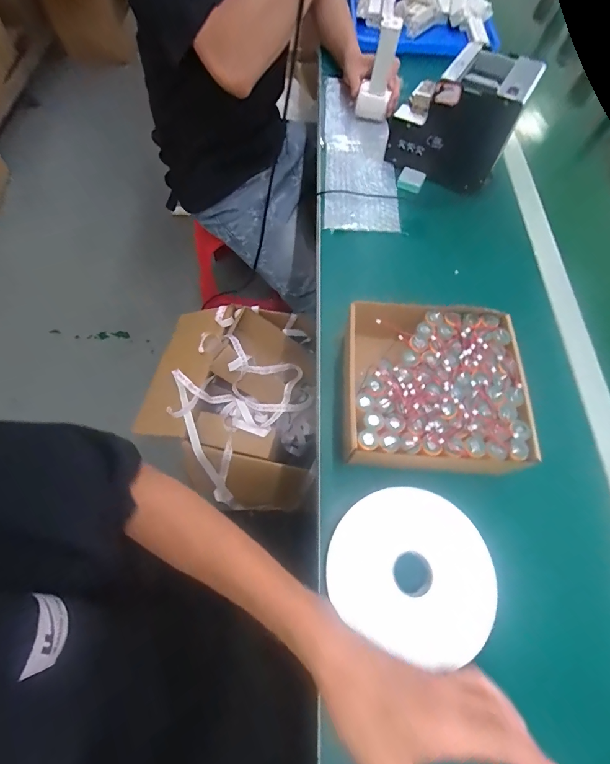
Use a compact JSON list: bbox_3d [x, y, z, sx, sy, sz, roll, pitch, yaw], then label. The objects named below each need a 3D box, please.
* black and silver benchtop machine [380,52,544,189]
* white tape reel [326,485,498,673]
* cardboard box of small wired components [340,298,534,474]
[{"bbox_3d":[0.246,-0.425,0.576,0.181,0.150,0.107,28,67,9],"label":"black and silver benchtop machine"},{"bbox_3d":[0.113,0.190,0.358,0.163,0.018,0.151,32,68,11],"label":"white tape reel"},{"bbox_3d":[0.143,0.008,0.412,0.201,0.065,0.196,5,66,-1],"label":"cardboard box of small wired components"}]

